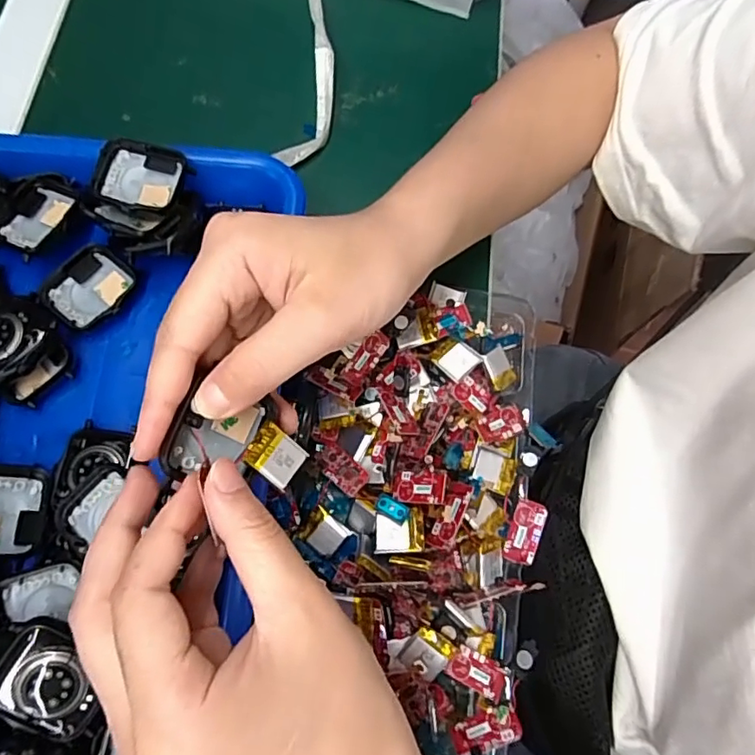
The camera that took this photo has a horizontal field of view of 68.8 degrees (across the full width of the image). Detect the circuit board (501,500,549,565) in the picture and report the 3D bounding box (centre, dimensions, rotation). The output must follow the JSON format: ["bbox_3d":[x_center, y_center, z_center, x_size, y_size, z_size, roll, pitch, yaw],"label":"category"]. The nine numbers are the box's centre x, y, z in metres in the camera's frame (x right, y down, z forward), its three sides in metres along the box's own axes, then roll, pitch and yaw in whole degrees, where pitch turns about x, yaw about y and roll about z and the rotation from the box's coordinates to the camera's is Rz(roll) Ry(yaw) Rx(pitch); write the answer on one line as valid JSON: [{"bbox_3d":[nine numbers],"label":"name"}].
[{"bbox_3d":[0.070,0.073,0.260,0.015,0.004,0.029,16,85,28],"label":"circuit board"}]

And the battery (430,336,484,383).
[{"bbox_3d":[0.039,-0.009,0.281,0.022,0.005,0.018,40,75,11],"label":"battery"}]

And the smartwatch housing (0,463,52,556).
[{"bbox_3d":[-0.165,0.056,0.240,0.036,0.011,0.040,10,55,-27],"label":"smartwatch housing"}]

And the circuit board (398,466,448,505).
[{"bbox_3d":[0.019,0.047,0.241,0.004,0.026,0.015,31,63,-39],"label":"circuit board"}]

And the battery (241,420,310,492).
[{"bbox_3d":[-0.039,0.030,0.209,0.021,0.004,0.018,43,55,-13],"label":"battery"}]

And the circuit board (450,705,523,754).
[{"bbox_3d":[0.046,0.150,0.233,0.028,0.004,0.015,-22,32,0],"label":"circuit board"}]

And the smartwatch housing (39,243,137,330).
[{"bbox_3d":[-0.147,-0.045,0.283,0.035,0.010,0.042,34,74,9],"label":"smartwatch housing"}]

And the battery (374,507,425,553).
[{"bbox_3d":[0.010,0.067,0.241,0.021,0.005,0.019,-1,72,-2],"label":"battery"}]

